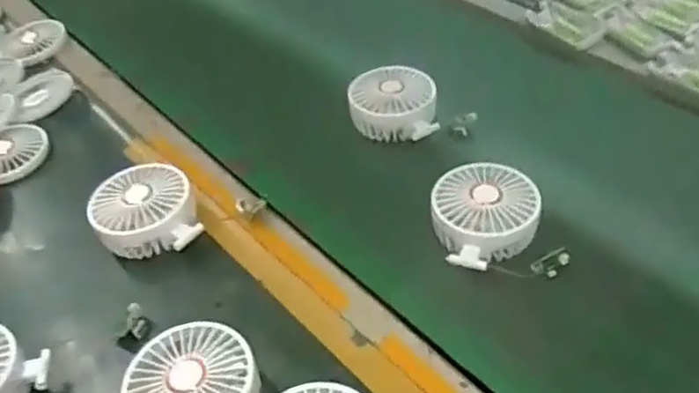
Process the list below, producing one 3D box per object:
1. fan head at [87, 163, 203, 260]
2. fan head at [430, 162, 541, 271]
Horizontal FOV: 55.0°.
[{"bbox_3d":[-0.182,0.013,0.597,0.089,0.037,0.091,-4,44,4],"label":"fan head"},{"bbox_3d":[0.114,0.013,0.568,0.084,0.036,0.091,-4,44,4],"label":"fan head"}]

